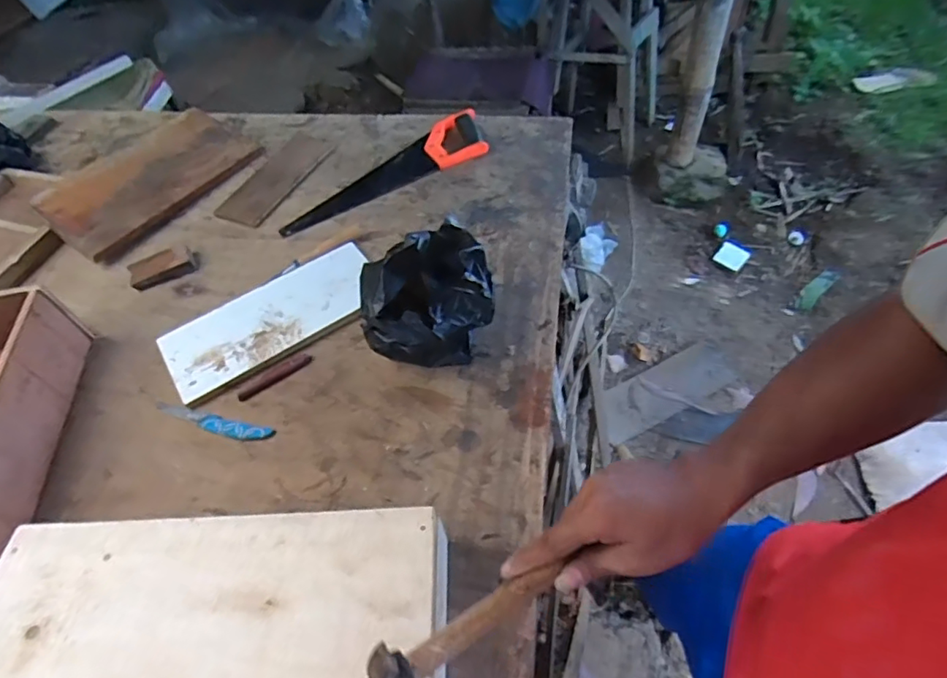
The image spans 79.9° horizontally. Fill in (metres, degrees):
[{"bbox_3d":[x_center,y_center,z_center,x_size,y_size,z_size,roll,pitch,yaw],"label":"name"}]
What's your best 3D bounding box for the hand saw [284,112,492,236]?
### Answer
[{"bbox_3d":[-0.165,-0.316,1.049,0.417,0.019,0.128,-28,54,-11],"label":"hand saw"}]

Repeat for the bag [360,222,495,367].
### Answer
[{"bbox_3d":[-0.058,-0.059,0.738,0.162,0.170,0.171,-8,52,-1],"label":"bag"}]

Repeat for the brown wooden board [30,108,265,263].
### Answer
[{"bbox_3d":[-0.589,-0.302,1.036,0.192,0.044,0.373,35,56,5],"label":"brown wooden board"}]

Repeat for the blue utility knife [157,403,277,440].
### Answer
[{"bbox_3d":[-0.345,0.107,0.737,0.177,0.012,0.025,9,56,16],"label":"blue utility knife"}]

